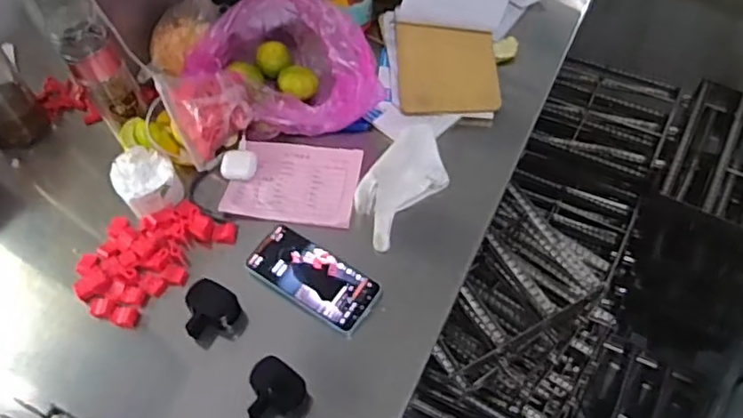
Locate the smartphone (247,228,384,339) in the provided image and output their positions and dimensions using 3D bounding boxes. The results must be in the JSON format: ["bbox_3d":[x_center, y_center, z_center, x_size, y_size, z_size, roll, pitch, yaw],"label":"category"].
[{"bbox_3d":[-0.070,0.083,0.748,0.160,0.012,0.076,30,64,19],"label":"smartphone"}]

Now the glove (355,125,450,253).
[{"bbox_3d":[0.037,-0.034,0.806,0.086,0.030,0.171,33,65,20],"label":"glove"}]

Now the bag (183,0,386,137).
[{"bbox_3d":[-0.112,-0.204,0.861,0.273,0.129,0.178,32,65,19],"label":"bag"}]

